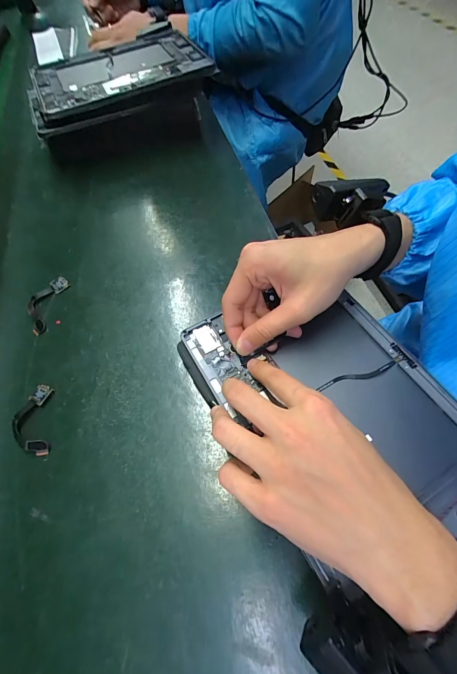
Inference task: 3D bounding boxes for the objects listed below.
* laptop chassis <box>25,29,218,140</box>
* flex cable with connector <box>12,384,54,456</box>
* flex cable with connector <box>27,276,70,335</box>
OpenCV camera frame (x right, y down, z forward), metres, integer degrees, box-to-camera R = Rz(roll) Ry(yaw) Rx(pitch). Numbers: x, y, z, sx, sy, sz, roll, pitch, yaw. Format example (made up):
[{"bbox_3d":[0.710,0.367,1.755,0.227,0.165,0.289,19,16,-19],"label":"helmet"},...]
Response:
[{"bbox_3d":[-0.179,-0.414,0.479,0.289,0.031,0.190,-24,64,-7],"label":"laptop chassis"},{"bbox_3d":[-0.188,0.077,0.281,0.036,0.012,0.069,-12,60,-5],"label":"flex cable with connector"},{"bbox_3d":[-0.220,-0.041,0.354,0.037,0.004,0.080,7,61,6],"label":"flex cable with connector"}]

